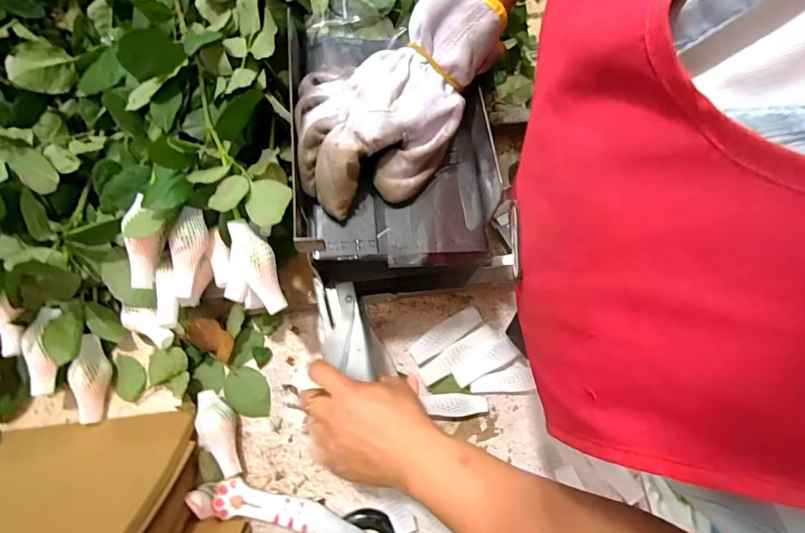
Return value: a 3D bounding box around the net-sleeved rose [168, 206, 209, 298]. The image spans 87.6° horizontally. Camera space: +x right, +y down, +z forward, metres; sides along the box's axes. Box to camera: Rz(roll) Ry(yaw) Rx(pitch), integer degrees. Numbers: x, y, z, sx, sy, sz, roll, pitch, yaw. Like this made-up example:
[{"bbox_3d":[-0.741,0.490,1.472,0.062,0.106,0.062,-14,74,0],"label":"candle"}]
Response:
[{"bbox_3d":[-0.197,-0.013,0.387,0.025,0.023,0.083,8,94,2],"label":"net-sleeved rose"}]

